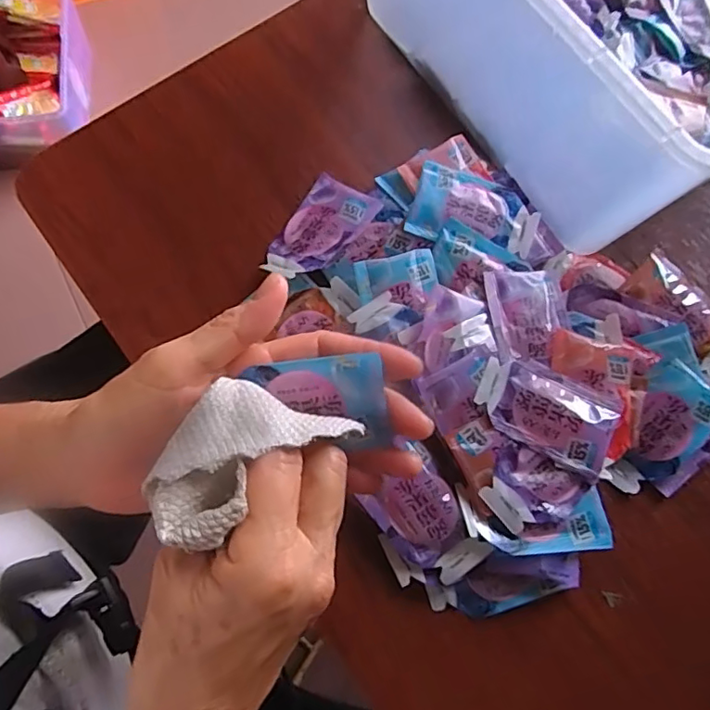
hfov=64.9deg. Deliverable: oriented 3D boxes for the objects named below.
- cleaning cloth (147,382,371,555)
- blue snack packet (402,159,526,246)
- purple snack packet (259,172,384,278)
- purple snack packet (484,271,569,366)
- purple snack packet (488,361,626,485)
[{"bbox_3d":[-0.044,0.035,0.214,0.078,0.016,0.045,-38,79,-10],"label":"cleaning cloth"},{"bbox_3d":[0.068,-0.091,0.342,0.066,0.012,0.045,9,75,1],"label":"blue snack packet"},{"bbox_3d":[-0.023,-0.077,0.347,0.045,0.014,0.073,34,77,8],"label":"purple snack packet"},{"bbox_3d":[0.103,-0.023,0.329,0.046,0.009,0.058,-5,75,-2],"label":"purple snack packet"},{"bbox_3d":[0.110,0.033,0.308,0.071,0.006,0.046,30,76,7],"label":"purple snack packet"}]

